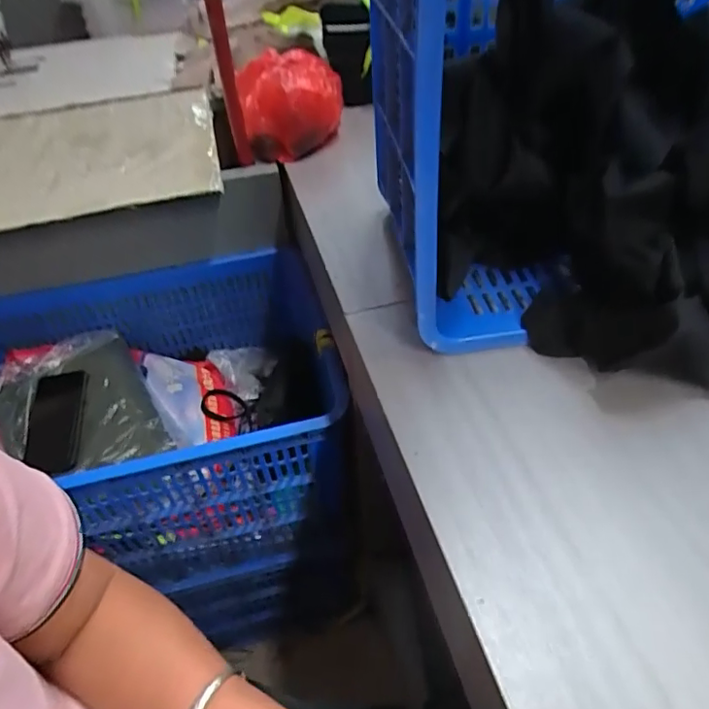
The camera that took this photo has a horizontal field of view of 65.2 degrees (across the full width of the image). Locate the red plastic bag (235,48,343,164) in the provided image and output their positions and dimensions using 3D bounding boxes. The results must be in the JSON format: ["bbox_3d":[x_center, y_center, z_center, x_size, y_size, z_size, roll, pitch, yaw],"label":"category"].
[{"bbox_3d":[-0.103,-0.416,0.924,0.159,0.122,0.178,-5,44,2],"label":"red plastic bag"}]

